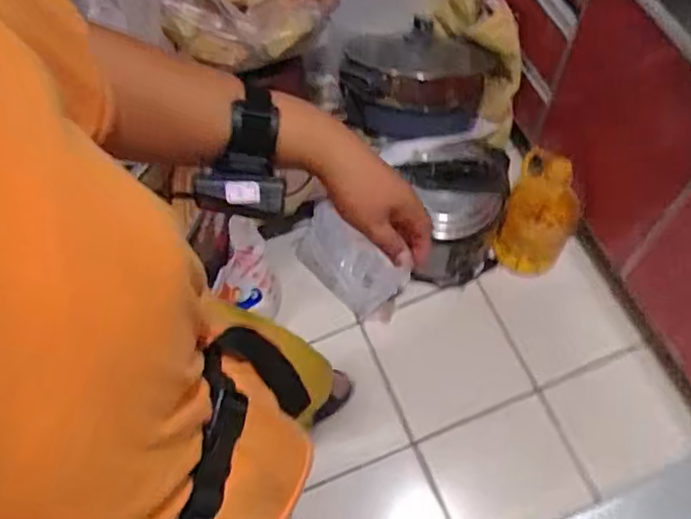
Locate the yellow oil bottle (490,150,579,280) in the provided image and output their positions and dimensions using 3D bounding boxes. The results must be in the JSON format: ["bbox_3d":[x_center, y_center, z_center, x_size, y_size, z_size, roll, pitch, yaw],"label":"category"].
[{"bbox_3d":[0.432,-0.110,1.397,0.149,0.341,0.147,22,67,14],"label":"yellow oil bottle"}]

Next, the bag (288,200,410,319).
[{"bbox_3d":[-0.001,0.012,1.483,0.267,0.040,0.142,38,105,8],"label":"bag"}]

